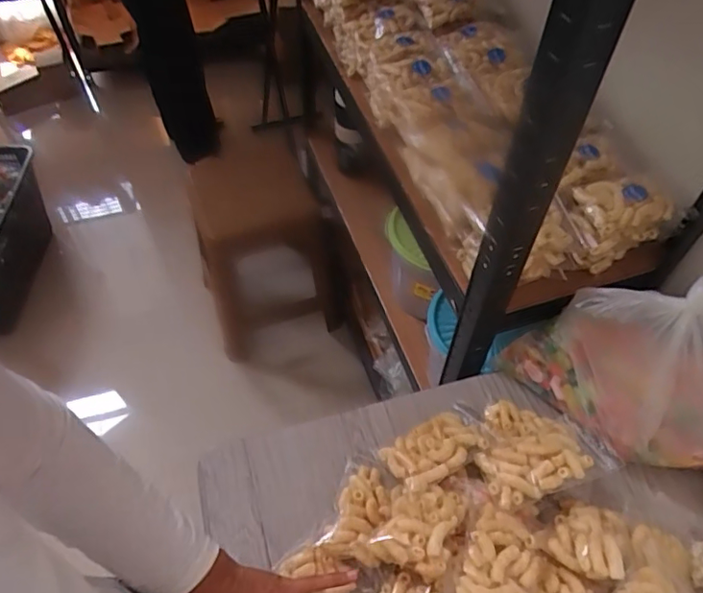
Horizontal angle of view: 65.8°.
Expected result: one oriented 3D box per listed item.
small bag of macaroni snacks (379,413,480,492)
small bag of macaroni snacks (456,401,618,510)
[{"bbox_3d":[0.095,0.180,0.643,0.109,0.033,0.070,-26,58,-17],"label":"small bag of macaroni snacks"},{"bbox_3d":[0.210,0.167,0.630,0.135,0.065,0.130,-9,55,-7],"label":"small bag of macaroni snacks"}]

